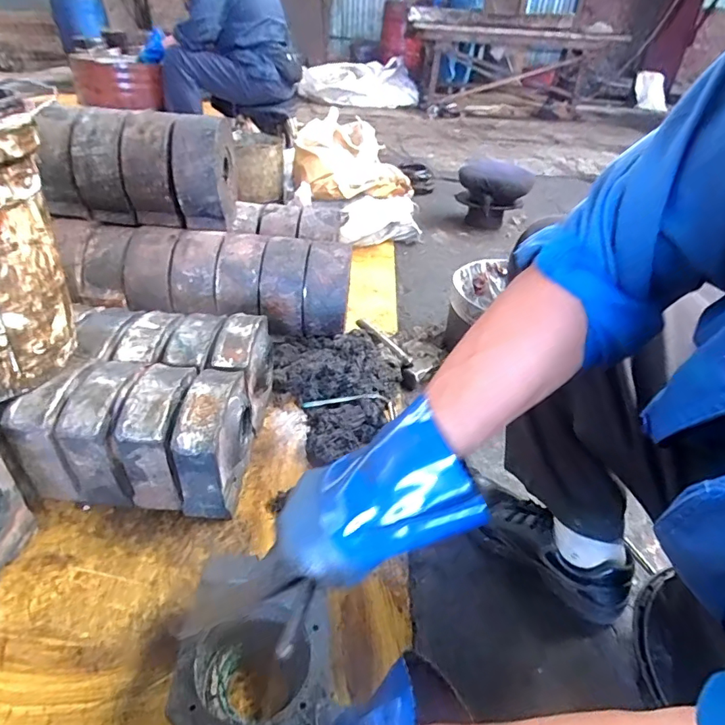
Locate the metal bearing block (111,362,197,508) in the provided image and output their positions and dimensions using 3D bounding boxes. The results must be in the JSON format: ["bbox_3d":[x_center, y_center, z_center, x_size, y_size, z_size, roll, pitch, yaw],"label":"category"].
[{"bbox_3d":[-0.302,0.114,0.725,0.073,0.188,0.149,3,36,-2],"label":"metal bearing block"}]

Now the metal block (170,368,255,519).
[{"bbox_3d":[-0.219,0.121,0.728,0.080,0.184,0.168,6,34,-1],"label":"metal block"}]

